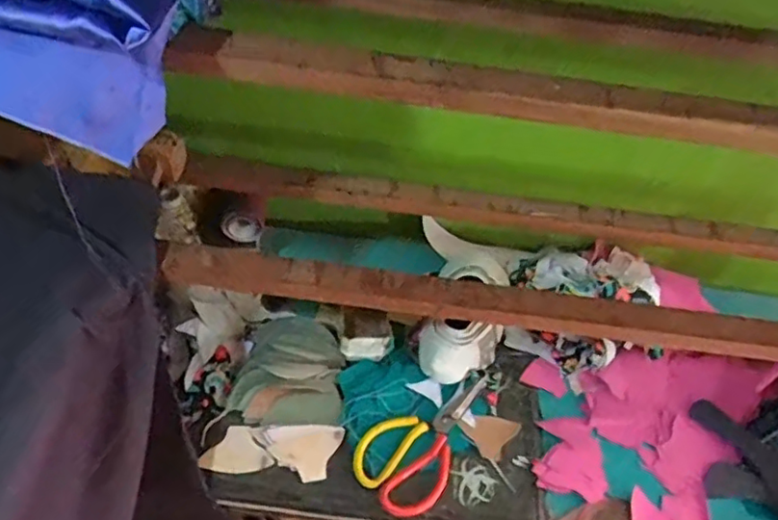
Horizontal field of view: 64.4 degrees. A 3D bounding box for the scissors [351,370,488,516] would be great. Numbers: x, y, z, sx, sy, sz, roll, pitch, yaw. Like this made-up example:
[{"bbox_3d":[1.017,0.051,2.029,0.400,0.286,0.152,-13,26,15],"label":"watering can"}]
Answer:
[{"bbox_3d":[0.051,0.208,0.748,0.106,0.021,0.202,35,60,23],"label":"scissors"}]

